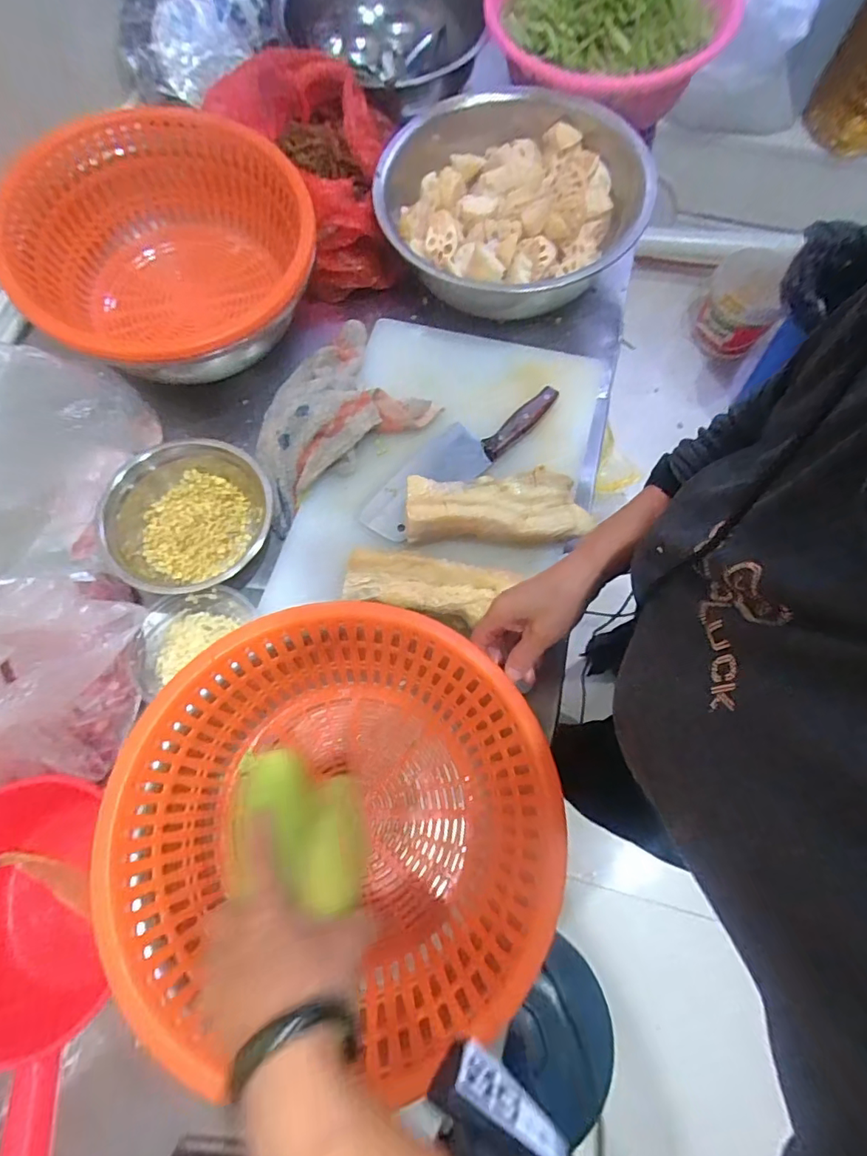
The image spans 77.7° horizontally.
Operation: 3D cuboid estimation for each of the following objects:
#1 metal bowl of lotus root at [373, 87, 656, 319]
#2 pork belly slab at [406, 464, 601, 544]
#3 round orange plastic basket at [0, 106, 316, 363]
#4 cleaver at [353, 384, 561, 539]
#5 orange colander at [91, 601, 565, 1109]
[{"bbox_3d":[0.116,-0.515,0.759,0.337,0.127,0.351,0,71,0],"label":"metal bowl of lotus root"},{"bbox_3d":[0.072,-0.081,0.629,0.202,0.034,0.082,-2,71,-1],"label":"pork belly slab"},{"bbox_3d":[-0.336,-0.412,0.718,0.369,0.149,0.376,0,71,0],"label":"round orange plastic basket"},{"bbox_3d":[0.032,-0.155,0.672,0.283,0.027,0.073,-41,76,-13],"label":"cleaver"},{"bbox_3d":[-0.078,0.206,0.491,0.340,0.154,0.333,0,71,0],"label":"orange colander"}]

